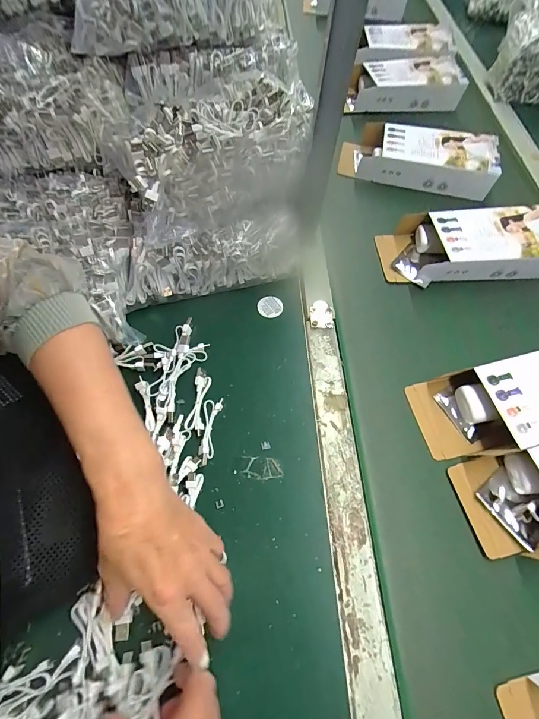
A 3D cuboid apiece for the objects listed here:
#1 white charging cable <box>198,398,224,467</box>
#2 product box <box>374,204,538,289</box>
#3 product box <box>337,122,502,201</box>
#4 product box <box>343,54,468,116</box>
[{"bbox_3d":[-0.069,0.081,0.396,0.021,0.010,0.075,5,63,3],"label":"white charging cable"},{"bbox_3d":[0.298,-0.165,0.518,0.255,0.059,0.112,-2,63,-1],"label":"product box"},{"bbox_3d":[0.254,-0.349,0.610,0.260,0.062,0.112,13,64,7],"label":"product box"},{"bbox_3d":[0.269,-0.564,0.721,0.224,0.061,0.106,-6,63,-5],"label":"product box"}]

